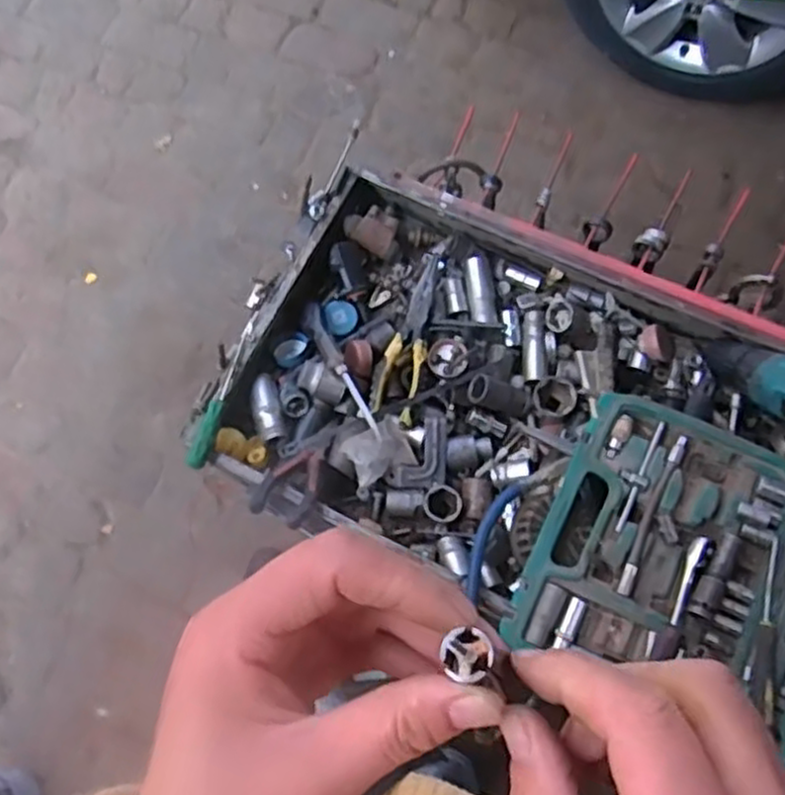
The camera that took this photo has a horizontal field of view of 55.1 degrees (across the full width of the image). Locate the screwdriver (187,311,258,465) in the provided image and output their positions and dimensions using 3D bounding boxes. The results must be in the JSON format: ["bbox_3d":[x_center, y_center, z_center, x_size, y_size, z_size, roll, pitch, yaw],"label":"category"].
[{"bbox_3d":[-0.161,-0.010,0.731,0.017,0.015,0.165,16,73,9],"label":"screwdriver"}]

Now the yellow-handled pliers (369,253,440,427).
[{"bbox_3d":[0.016,-0.065,0.766,0.045,0.021,0.182,11,73,8],"label":"yellow-handled pliers"}]

